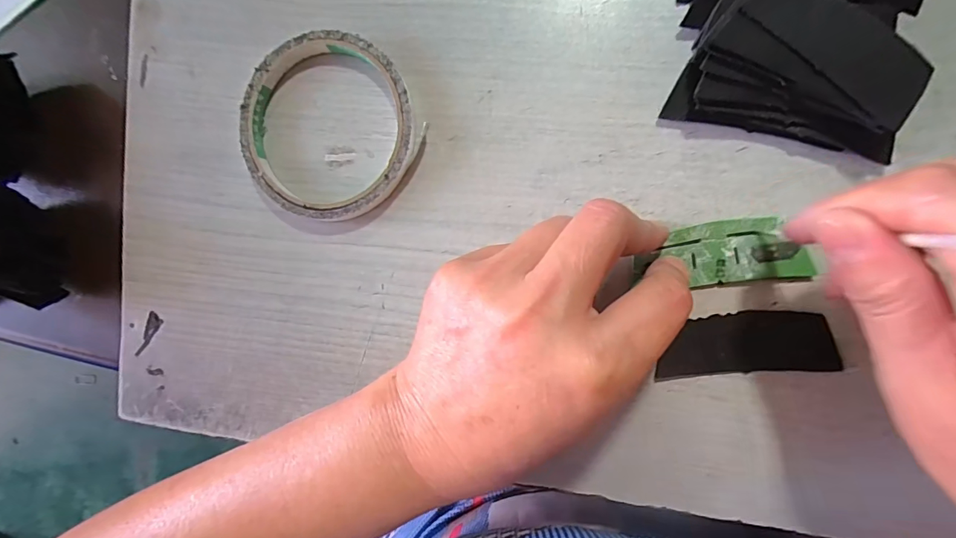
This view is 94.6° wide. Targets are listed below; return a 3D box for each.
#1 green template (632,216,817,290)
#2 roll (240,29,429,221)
[{"bbox_3d":[0.107,-0.006,0.196,0.072,0.004,0.028,-6,90,11],"label":"green template"},{"bbox_3d":[-0.074,-0.070,0.218,0.089,0.010,0.085,0,92,8],"label":"roll"}]

